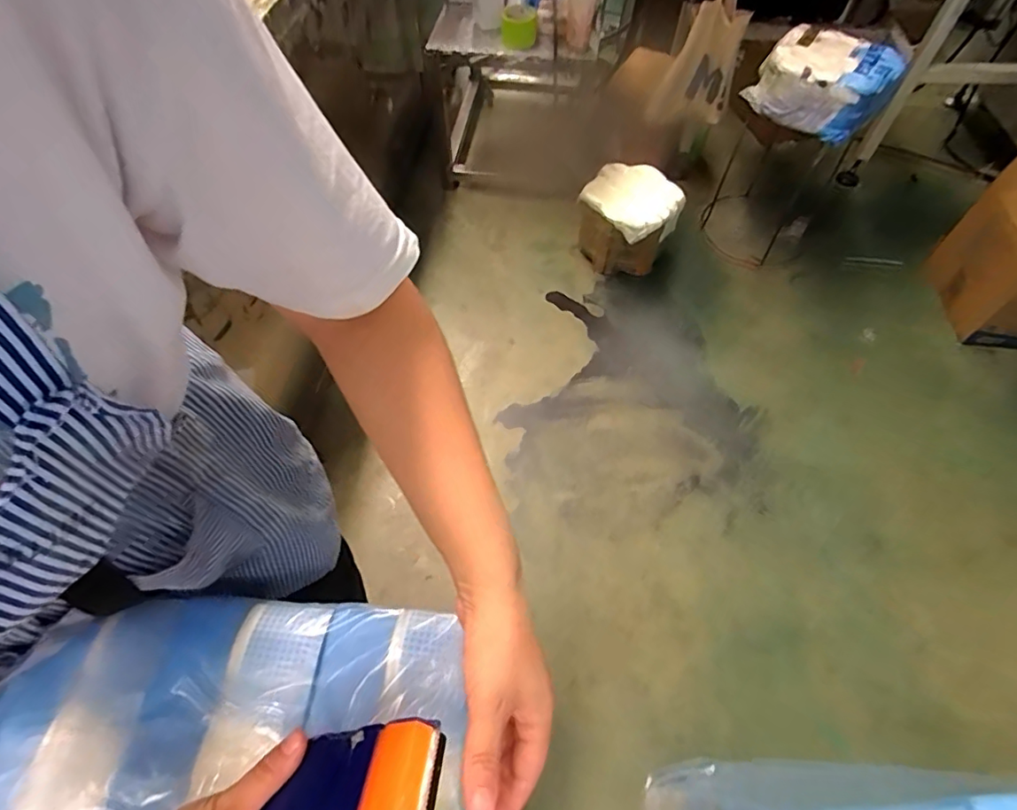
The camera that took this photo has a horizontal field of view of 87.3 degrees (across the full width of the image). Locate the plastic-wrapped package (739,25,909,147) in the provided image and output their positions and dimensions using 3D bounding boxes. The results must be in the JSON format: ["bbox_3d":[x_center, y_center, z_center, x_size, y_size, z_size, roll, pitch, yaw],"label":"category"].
[{"bbox_3d":[0.861,-0.881,1.443,0.336,0.146,0.387,35,62,16],"label":"plastic-wrapped package"}]

